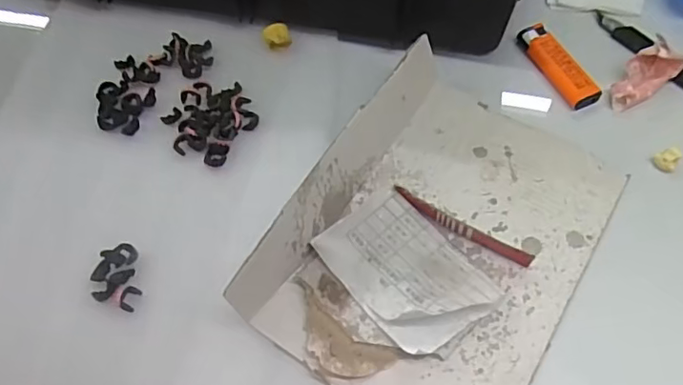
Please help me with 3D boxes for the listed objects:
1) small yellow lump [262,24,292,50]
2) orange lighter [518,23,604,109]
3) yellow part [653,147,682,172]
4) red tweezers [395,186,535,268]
[{"bbox_3d":[-0.052,-0.126,0.464,0.021,0.019,0.018,-13,61,-5],"label":"small yellow lump"},{"bbox_3d":[0.168,-0.100,0.446,0.023,0.013,0.080,-24,63,-11],"label":"orange lighter"},{"bbox_3d":[0.231,-0.025,0.402,0.015,0.009,0.015,-1,61,1],"label":"yellow part"},{"bbox_3d":[0.080,0.023,0.381,0.098,0.009,0.011,27,65,16],"label":"red tweezers"}]

